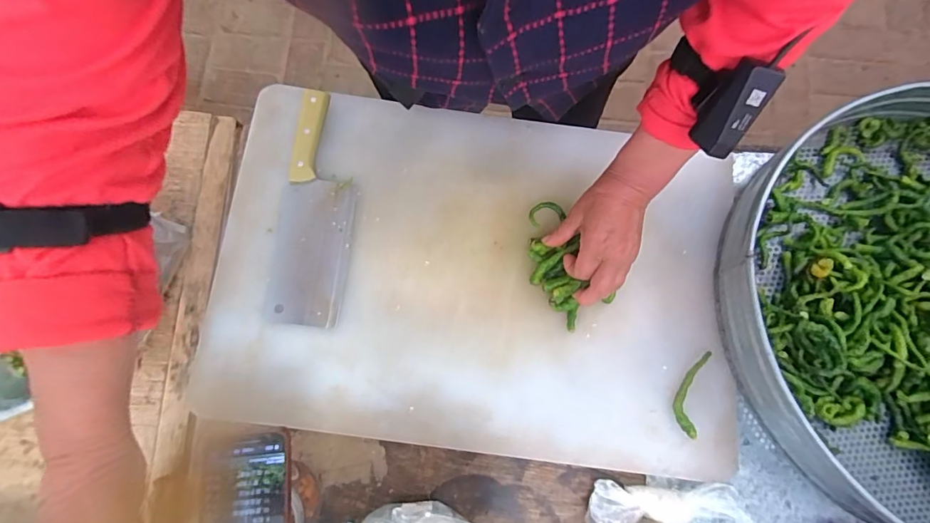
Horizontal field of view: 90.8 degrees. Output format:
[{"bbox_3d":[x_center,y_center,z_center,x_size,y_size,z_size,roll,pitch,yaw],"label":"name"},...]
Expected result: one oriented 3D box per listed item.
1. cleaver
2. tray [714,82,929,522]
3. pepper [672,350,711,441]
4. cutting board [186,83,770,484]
[{"bbox_3d":[-0.172,-0.065,0.533,0.085,0.023,0.270,6,77,0],"label":"cleaver"},{"bbox_3d":[0.547,0.047,0.499,0.501,0.075,0.479,0,77,-1],"label":"tray"},{"bbox_3d":[0.249,0.143,0.505,0.027,0.009,0.094,17,77,2],"label":"pepper"},{"bbox_3d":[0.015,0.010,0.537,0.587,0.027,0.387,7,77,0],"label":"cutting board"}]

